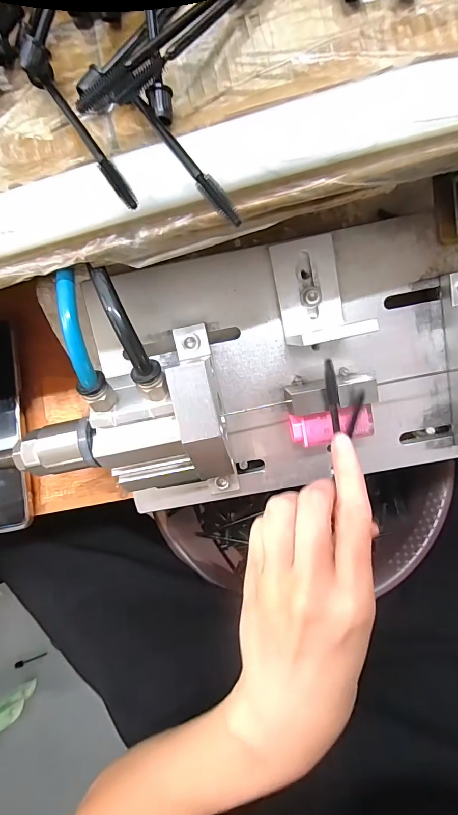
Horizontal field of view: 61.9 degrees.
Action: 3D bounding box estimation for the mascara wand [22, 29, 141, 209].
[{"bbox_3d":[-0.059,-0.112,0.155,0.012,0.015,0.091,-32,80,-1],"label":"mascara wand"}]

